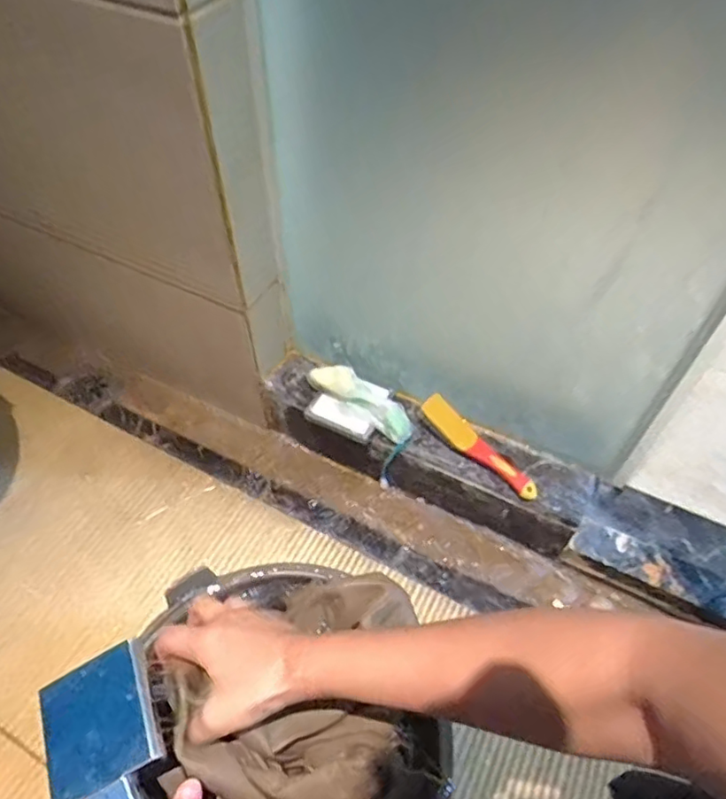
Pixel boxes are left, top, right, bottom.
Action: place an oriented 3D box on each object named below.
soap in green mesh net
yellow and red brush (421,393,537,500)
[{"bbox_3d":[0.000,0.002,0.724,0.141,0.031,0.045,33,58,22],"label":"soap in green mesh net"},{"bbox_3d":[0.142,0.052,0.691,0.161,0.047,0.035,32,58,22],"label":"yellow and red brush"}]

